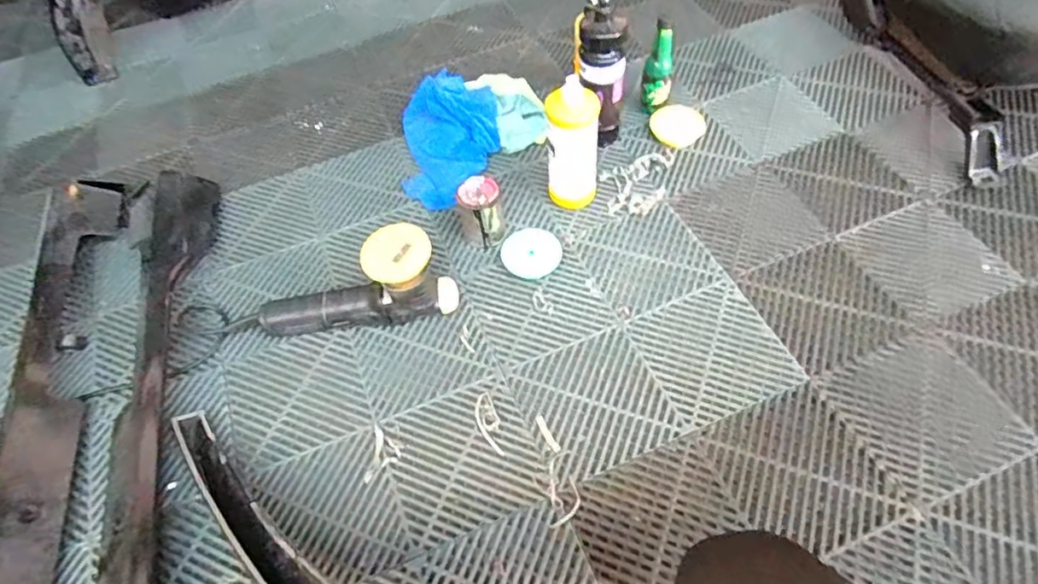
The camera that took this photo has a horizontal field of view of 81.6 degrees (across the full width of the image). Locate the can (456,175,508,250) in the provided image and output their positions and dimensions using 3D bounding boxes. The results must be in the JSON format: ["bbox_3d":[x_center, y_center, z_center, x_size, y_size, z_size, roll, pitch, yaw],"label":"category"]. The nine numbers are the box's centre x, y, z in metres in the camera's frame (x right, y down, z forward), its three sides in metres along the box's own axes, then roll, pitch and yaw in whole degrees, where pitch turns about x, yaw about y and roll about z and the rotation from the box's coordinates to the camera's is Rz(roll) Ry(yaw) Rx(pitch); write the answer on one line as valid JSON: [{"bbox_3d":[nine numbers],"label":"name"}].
[{"bbox_3d":[-0.061,-0.132,1.009,0.068,0.093,0.079,-13,56,-4],"label":"can"}]

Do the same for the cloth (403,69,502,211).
[{"bbox_3d":[-0.133,-0.303,1.148,0.187,0.090,0.309,-7,55,1],"label":"cloth"}]

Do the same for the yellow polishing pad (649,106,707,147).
[{"bbox_3d":[0.309,-0.323,1.157,0.102,0.023,0.087,-27,57,-13],"label":"yellow polishing pad"}]

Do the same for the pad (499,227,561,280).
[{"bbox_3d":[0.022,-0.065,1.003,0.095,0.032,0.083,9,57,11],"label":"pad"}]

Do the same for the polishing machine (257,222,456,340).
[{"bbox_3d":[-0.251,-0.005,0.903,0.299,0.164,0.086,-11,55,-2],"label":"polishing machine"}]

